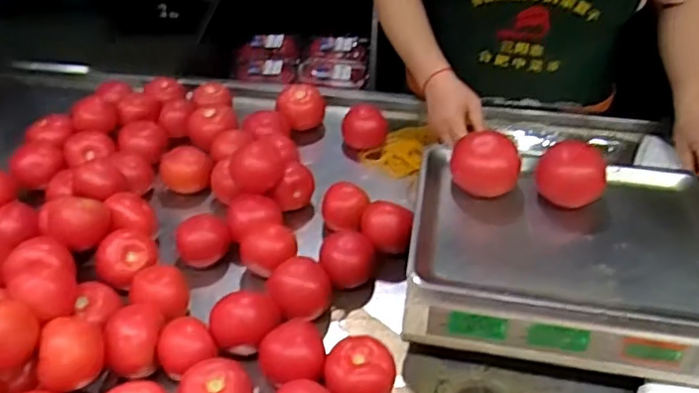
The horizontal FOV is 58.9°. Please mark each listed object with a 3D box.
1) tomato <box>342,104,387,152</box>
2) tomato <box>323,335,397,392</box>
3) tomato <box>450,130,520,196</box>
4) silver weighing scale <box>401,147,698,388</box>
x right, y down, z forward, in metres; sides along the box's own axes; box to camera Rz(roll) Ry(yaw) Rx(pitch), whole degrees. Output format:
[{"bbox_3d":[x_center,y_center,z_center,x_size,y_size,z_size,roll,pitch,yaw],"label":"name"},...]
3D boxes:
[{"bbox_3d":[0.023,-0.100,0.965,0.071,0.061,0.065,1,42,0],"label":"tomato"},{"bbox_3d":[0.009,0.186,0.638,0.069,0.053,0.067,0,42,0],"label":"tomato"},{"bbox_3d":[0.164,-0.037,0.746,0.079,0.064,0.075,11,43,11],"label":"tomato"},{"bbox_3d":[0.241,0.065,0.703,0.332,0.089,0.242,7,42,7],"label":"silver weighing scale"}]

